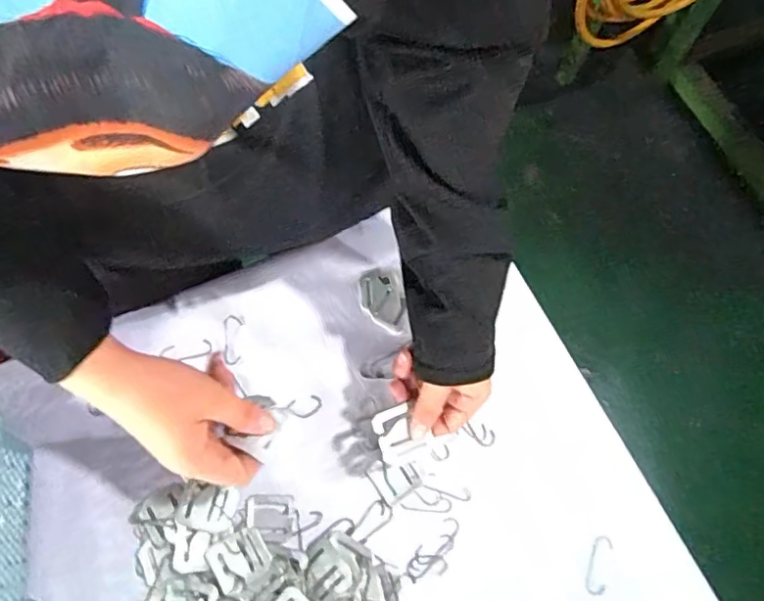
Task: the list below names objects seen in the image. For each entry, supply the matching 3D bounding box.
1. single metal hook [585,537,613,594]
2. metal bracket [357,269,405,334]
[{"bbox_3d":[0.170,0.208,0.440,0.016,0.004,0.043,16,69,4],"label":"single metal hook"},{"bbox_3d":[-0.002,0.001,0.512,0.036,0.008,0.059,-7,69,-4],"label":"metal bracket"}]

